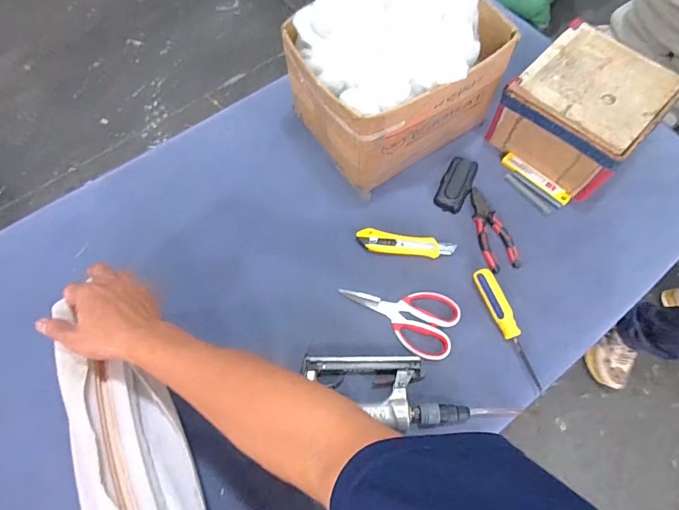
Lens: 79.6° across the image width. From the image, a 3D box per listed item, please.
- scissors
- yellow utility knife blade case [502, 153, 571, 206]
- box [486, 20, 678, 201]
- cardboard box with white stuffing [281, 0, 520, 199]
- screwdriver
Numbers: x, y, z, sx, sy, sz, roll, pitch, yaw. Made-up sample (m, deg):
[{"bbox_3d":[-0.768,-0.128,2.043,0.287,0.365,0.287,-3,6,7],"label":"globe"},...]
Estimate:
[{"bbox_3d":[0.092,0.092,0.649,0.184,0.007,0.101,19,68,9],"label":"scissors"},{"bbox_3d":[0.354,-0.139,0.732,0.032,0.005,0.134,-40,71,-15],"label":"yellow utility knife blade case"},{"bbox_3d":[0.415,-0.246,0.711,0.211,0.122,0.225,41,73,17],"label":"box"},{"bbox_3d":[0.084,-0.312,0.697,0.304,0.226,0.275,-37,71,-14],"label":"cardboard box with white stuffing"},{"bbox_3d":[0.262,0.108,0.626,0.032,0.018,0.189,-20,67,-7],"label":"screwdriver"}]

